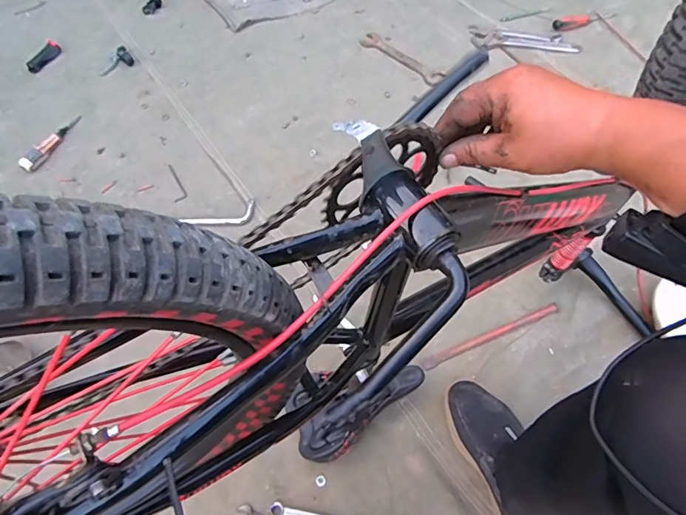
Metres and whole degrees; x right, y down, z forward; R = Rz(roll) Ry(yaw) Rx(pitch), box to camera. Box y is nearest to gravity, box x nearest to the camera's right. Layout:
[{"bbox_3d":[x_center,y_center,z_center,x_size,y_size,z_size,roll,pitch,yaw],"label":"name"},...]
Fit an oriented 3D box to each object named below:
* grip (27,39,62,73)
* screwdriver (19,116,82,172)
[{"bbox_3d":[-0.787,-0.528,1.222,0.025,0.030,0.110,18,61,11],"label":"grip"},{"bbox_3d":[-0.665,-0.268,1.067,0.027,0.033,0.180,20,61,13],"label":"screwdriver"}]

